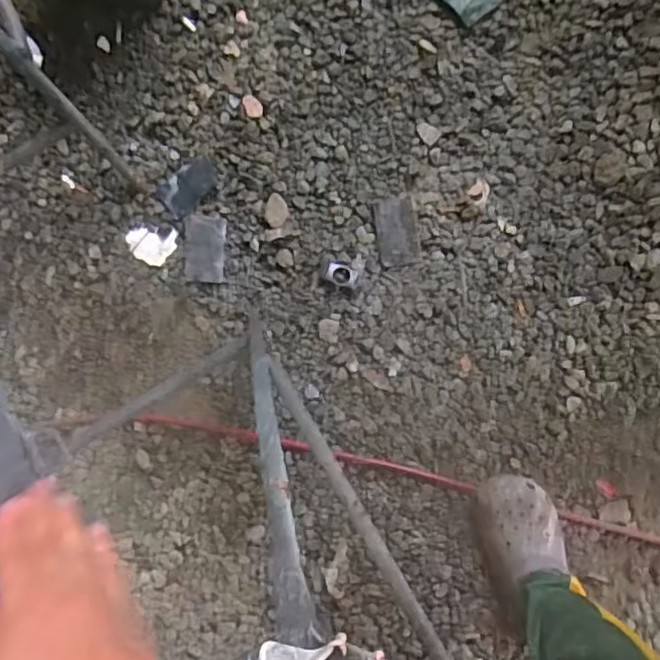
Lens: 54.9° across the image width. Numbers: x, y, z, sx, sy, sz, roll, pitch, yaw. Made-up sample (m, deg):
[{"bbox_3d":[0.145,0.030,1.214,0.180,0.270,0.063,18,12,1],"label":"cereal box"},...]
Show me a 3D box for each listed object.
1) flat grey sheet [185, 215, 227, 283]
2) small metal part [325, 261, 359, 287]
[{"bbox_3d":[-0.224,-0.145,1.146,0.073,0.005,0.117,4,90,9],"label":"flat grey sheet"},{"bbox_3d":[0.021,-0.097,1.109,0.056,0.006,0.037,19,92,8],"label":"small metal part"}]

